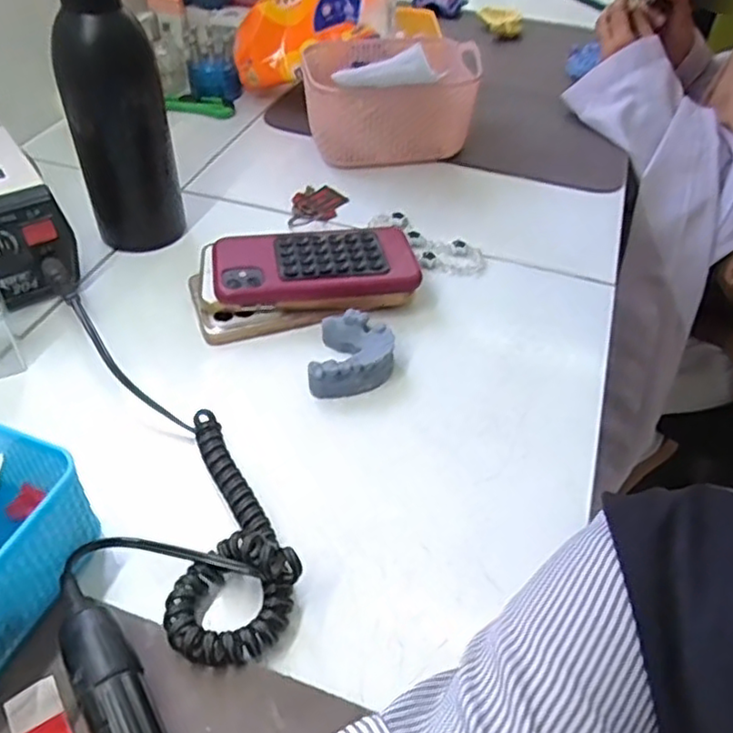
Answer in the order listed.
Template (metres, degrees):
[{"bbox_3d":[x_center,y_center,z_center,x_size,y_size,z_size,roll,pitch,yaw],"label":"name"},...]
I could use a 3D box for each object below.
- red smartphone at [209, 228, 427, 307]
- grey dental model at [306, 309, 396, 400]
[{"bbox_3d":[-0.038,-0.079,0.502,0.151,0.012,0.068,-5,54,-8],"label":"red smartphone"},{"bbox_3d":[-0.009,-0.007,0.454,0.053,0.026,0.060,8,45,6],"label":"grey dental model"}]

